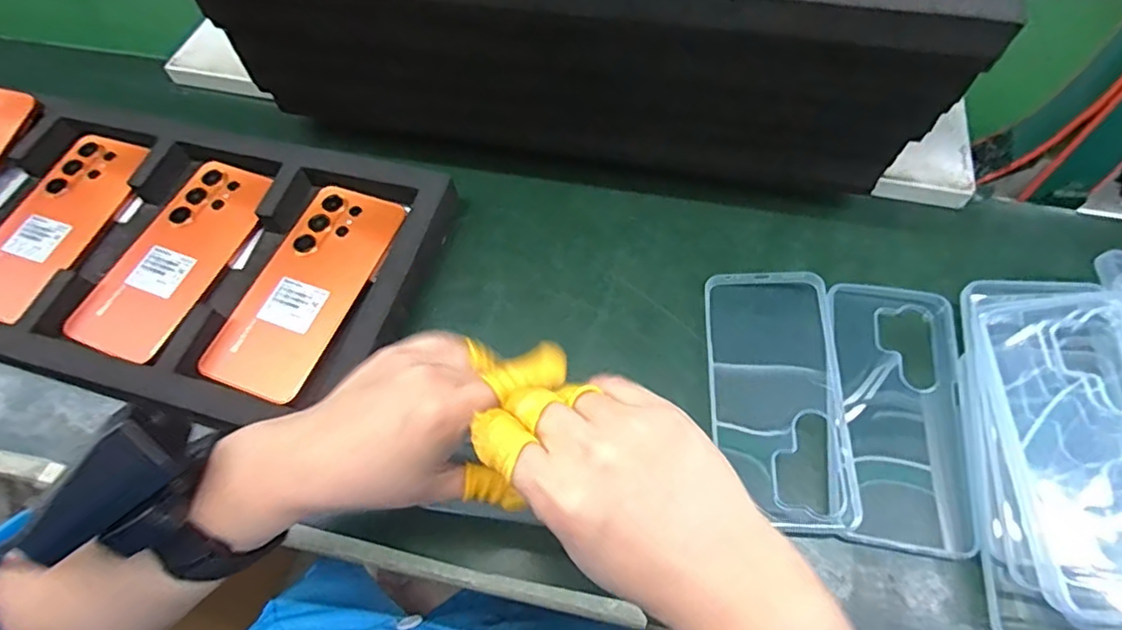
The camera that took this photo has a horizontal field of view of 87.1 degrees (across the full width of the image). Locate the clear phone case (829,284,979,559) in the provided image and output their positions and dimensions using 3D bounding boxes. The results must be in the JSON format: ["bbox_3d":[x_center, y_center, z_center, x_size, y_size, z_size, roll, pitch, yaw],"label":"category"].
[{"bbox_3d":[0.220,0.059,0.381,0.079,0.012,0.175,11,61,8],"label":"clear phone case"}]

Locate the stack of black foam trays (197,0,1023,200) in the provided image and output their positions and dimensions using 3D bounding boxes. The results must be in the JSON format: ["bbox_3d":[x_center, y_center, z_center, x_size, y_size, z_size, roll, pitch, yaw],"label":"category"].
[{"bbox_3d":[0.017,-0.237,0.448,0.467,0.186,0.220,10,61,7],"label":"stack of black foam trays"}]

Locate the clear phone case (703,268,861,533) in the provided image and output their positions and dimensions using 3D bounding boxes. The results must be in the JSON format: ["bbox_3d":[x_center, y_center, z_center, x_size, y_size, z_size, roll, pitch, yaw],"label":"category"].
[{"bbox_3d":[0.141,0.048,0.386,0.079,0.016,0.174,3,60,3],"label":"clear phone case"}]

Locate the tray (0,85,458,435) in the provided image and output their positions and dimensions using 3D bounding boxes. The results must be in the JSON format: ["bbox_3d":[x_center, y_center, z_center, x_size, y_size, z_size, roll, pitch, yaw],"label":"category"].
[{"bbox_3d":[-0.337,-0.061,0.451,0.476,0.031,0.223,13,61,9],"label":"tray"}]

